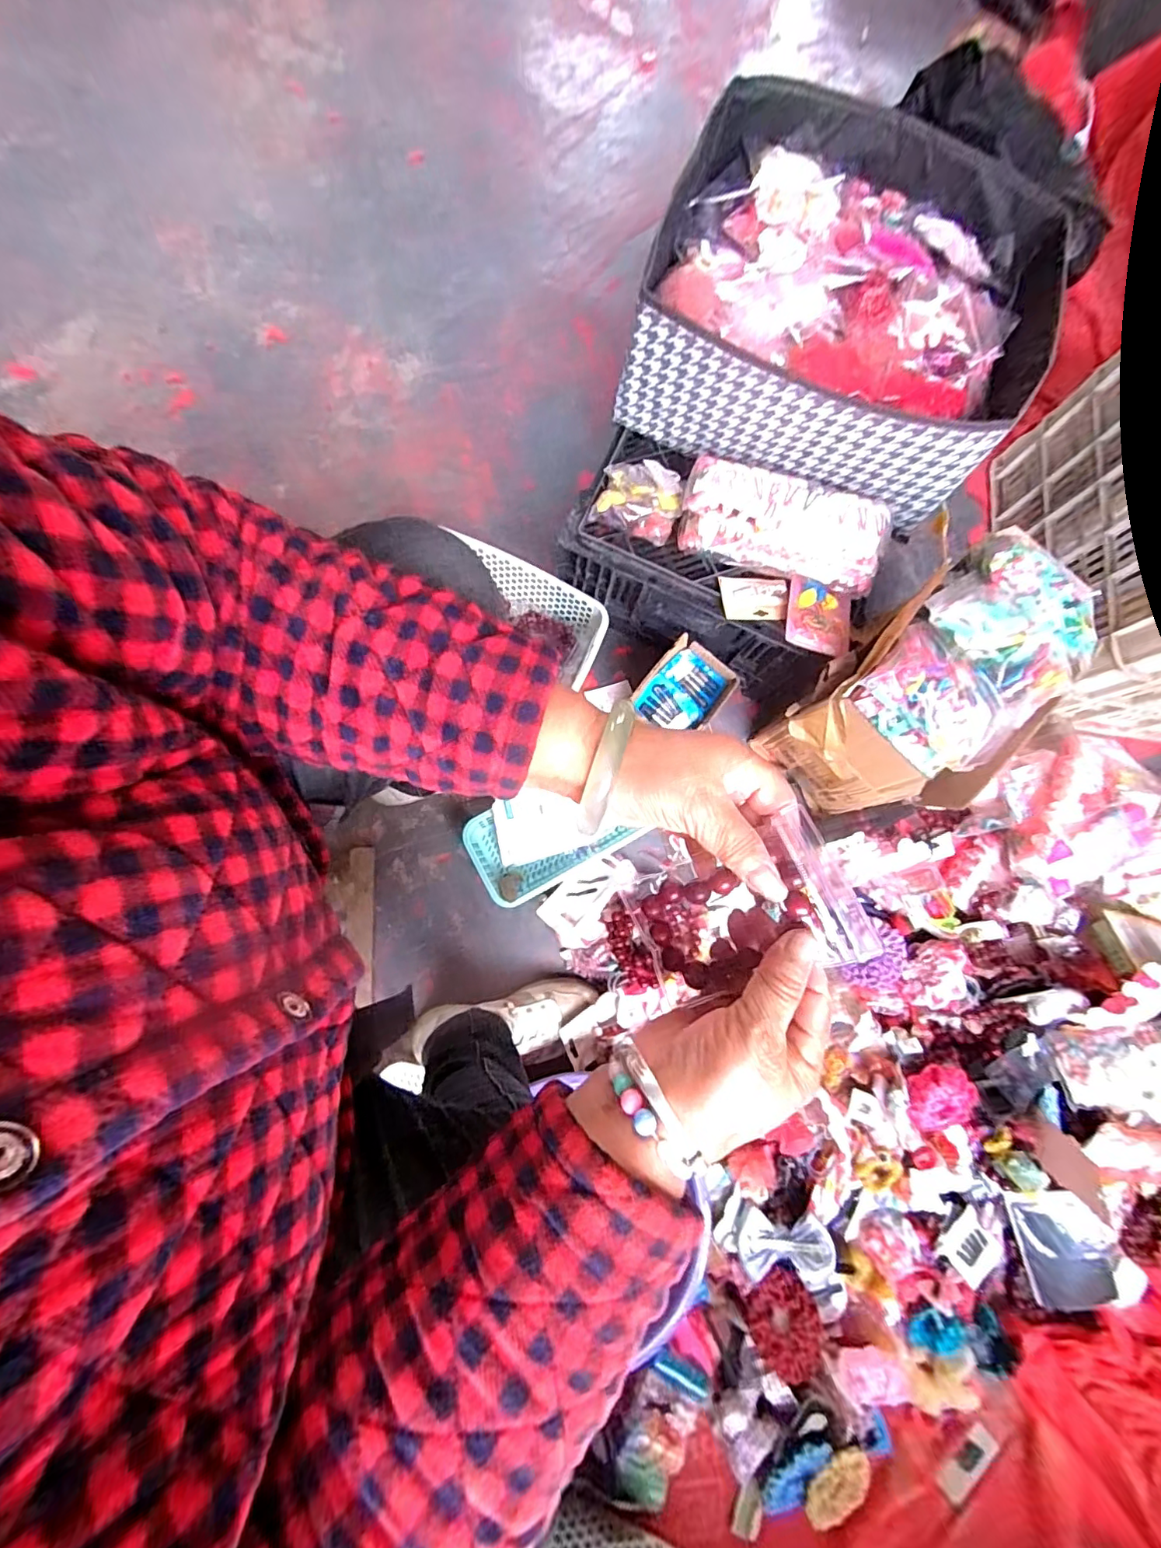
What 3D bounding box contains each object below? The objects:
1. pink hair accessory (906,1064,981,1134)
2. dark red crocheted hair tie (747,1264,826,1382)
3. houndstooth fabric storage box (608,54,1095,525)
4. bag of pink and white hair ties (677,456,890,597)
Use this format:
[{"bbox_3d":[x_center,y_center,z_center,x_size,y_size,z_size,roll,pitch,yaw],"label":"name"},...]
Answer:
[{"bbox_3d":[0.466,0.421,0.692,0.087,0.028,0.069,-39,82,10],"label":"pink hair accessory"},{"bbox_3d":[0.254,0.677,0.656,0.094,0.024,0.091,13,42,-12],"label":"dark red crocheted hair tie"},{"bbox_3d":[0.292,-0.527,0.602,0.388,0.141,0.384,26,80,5],"label":"houndstooth fabric storage box"},{"bbox_3d":[0.231,-0.284,0.619,0.233,0.075,0.093,15,79,-2],"label":"bag of pink and white hair ties"}]

